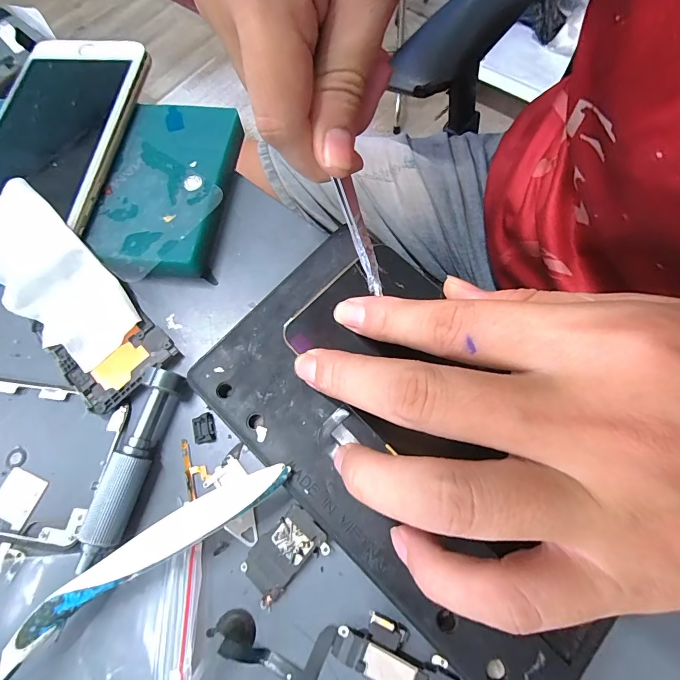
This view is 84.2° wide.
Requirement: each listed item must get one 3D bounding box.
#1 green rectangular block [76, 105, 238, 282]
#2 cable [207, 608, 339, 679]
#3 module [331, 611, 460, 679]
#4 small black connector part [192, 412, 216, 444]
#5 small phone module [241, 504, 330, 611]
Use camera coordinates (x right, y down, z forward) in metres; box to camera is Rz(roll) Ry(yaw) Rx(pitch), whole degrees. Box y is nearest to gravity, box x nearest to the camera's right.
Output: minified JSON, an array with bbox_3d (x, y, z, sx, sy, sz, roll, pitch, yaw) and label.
[{"bbox_3d":[-0.096,-0.084,0.212,0.068,0.018,0.111,6,71,8],"label":"green rectangular block"},{"bbox_3d":[-0.026,0.116,0.140,0.048,0.010,0.019,6,71,7],"label":"cable"},{"bbox_3d":[0.020,0.115,0.137,0.043,0.009,0.020,21,73,12],"label":"module"},{"bbox_3d":[-0.063,0.041,0.173,0.010,0.004,0.013,-15,69,0],"label":"small black connector part"},{"bbox_3d":[-0.022,0.085,0.151,0.036,0.004,0.021,-44,67,1],"label":"small phone module"}]

